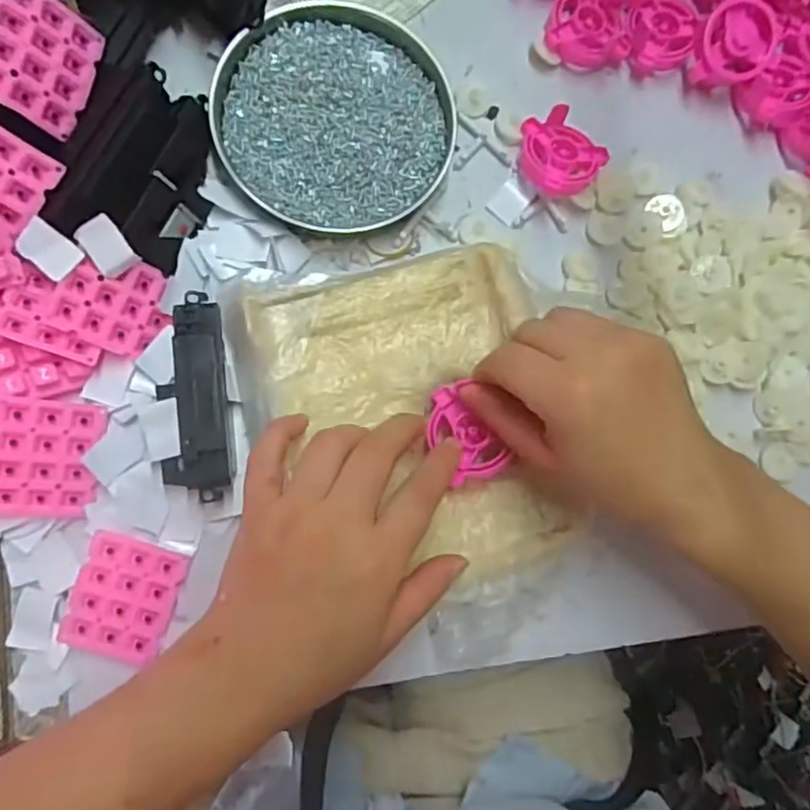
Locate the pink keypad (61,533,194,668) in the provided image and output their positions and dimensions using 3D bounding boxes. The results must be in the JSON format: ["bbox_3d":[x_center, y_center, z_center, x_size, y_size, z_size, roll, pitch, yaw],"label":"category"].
[{"bbox_3d":[-0.148,0.101,0.331,0.050,0.006,0.059,19,82,-5],"label":"pink keypad"}]

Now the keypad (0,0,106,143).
[{"bbox_3d":[-0.178,-0.169,0.304,0.049,0.004,0.059,22,85,-51],"label":"keypad"}]

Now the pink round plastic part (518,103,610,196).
[{"bbox_3d":[0.091,-0.150,0.380,0.053,0.028,0.054,1,84,-8],"label":"pink round plastic part"}]

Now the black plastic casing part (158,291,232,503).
[{"bbox_3d":[-0.110,-0.005,0.330,0.033,0.028,0.108,-1,85,-8],"label":"black plastic casing part"}]

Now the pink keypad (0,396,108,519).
[{"bbox_3d":[-0.187,0.028,0.325,0.050,0.006,0.060,7,88,-31],"label":"pink keypad"}]

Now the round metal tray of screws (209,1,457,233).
[{"bbox_3d":[-0.040,-0.169,0.365,0.134,0.016,0.132,-3,85,-8],"label":"round metal tray of screws"}]

